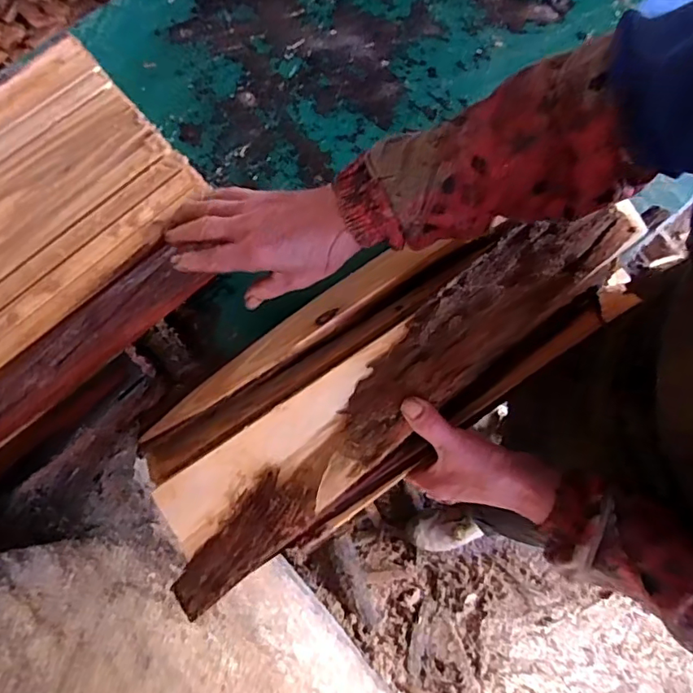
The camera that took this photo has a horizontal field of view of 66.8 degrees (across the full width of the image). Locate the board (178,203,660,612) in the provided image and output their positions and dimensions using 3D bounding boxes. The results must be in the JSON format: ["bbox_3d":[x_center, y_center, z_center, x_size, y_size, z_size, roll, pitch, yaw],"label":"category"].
[{"bbox_3d":[0.052,0.036,0.451,0.489,0.024,0.084,-41,79,-6],"label":"board"}]

